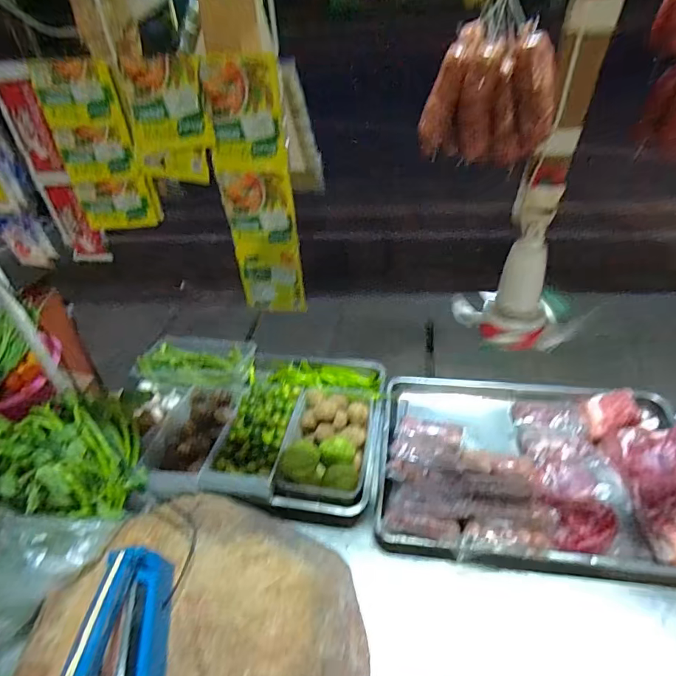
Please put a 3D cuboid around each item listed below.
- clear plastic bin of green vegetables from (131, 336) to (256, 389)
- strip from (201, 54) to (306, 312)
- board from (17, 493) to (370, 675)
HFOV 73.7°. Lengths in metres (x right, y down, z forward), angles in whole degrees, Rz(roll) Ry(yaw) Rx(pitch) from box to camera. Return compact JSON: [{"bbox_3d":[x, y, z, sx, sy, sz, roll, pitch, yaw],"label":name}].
[{"bbox_3d":[-0.343,0.064,1.095,0.255,0.058,0.143,3,41,8],"label":"clear plastic bin of green vegetables"},{"bbox_3d":[-0.100,-0.167,0.573,0.088,0.325,0.023,3,43,8],"label":"strip"},{"bbox_3d":[-0.189,0.413,0.628,0.402,0.054,0.374,-2,40,2],"label":"board"}]

